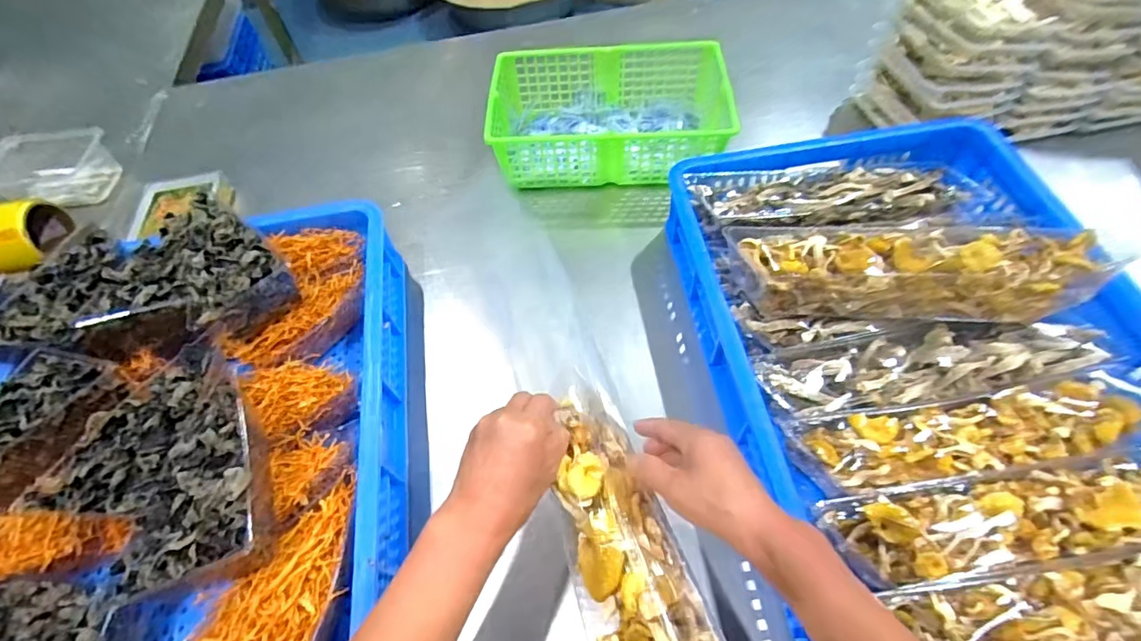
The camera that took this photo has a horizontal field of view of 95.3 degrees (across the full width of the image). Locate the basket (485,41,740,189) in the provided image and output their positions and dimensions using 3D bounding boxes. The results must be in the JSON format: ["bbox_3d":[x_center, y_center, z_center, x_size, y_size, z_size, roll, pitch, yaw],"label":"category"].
[{"bbox_3d":[0.058,-0.309,0.794,0.339,0.106,0.216,-2,57,4],"label":"basket"}]

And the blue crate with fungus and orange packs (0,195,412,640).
[{"bbox_3d":[-0.378,0.123,0.507,0.387,0.162,0.552,-10,57,-2],"label":"blue crate with fungus and orange packs"}]

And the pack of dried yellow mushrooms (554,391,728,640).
[{"bbox_3d":[0.049,0.182,0.363,0.085,0.069,0.301,-16,47,-5],"label":"pack of dried yellow mushrooms"}]

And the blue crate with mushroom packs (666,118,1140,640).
[{"bbox_3d":[0.361,0.022,0.529,0.408,0.144,0.588,-8,57,-1],"label":"blue crate with mushroom packs"}]

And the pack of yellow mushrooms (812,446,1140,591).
[{"bbox_3d":[0.389,0.168,0.449,0.332,0.044,0.075,-9,57,-1],"label":"pack of yellow mushrooms"}]

